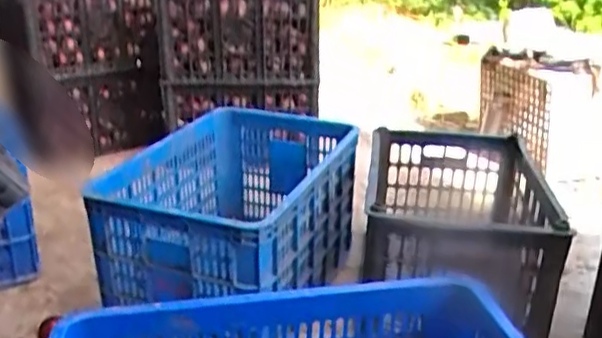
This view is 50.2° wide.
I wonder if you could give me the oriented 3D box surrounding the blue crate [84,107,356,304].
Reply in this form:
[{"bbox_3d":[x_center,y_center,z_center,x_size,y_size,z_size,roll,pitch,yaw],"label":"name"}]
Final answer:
[{"bbox_3d":[-0.132,0.071,1.338,0.383,0.259,0.571,7,24,19],"label":"blue crate"}]

